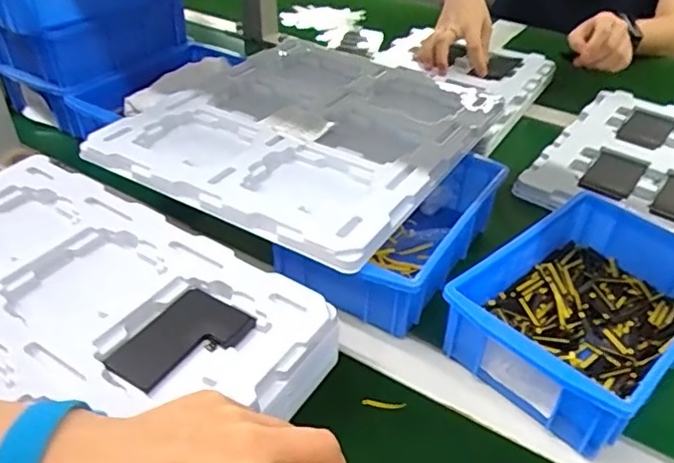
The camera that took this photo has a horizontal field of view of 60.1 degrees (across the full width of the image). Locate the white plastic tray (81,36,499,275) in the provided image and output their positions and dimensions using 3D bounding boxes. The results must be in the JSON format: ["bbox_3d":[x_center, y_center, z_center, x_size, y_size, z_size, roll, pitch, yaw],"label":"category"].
[{"bbox_3d":[-0.021,-0.103,0.577,0.284,0.038,0.338,22,43,23],"label":"white plastic tray"}]

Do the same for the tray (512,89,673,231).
[{"bbox_3d":[0.355,-0.071,0.639,0.221,0.022,0.282,26,44,27],"label":"tray"}]

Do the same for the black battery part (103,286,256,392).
[{"bbox_3d":[-0.099,0.069,0.371,0.054,0.005,0.082,26,44,27],"label":"black battery part"}]

